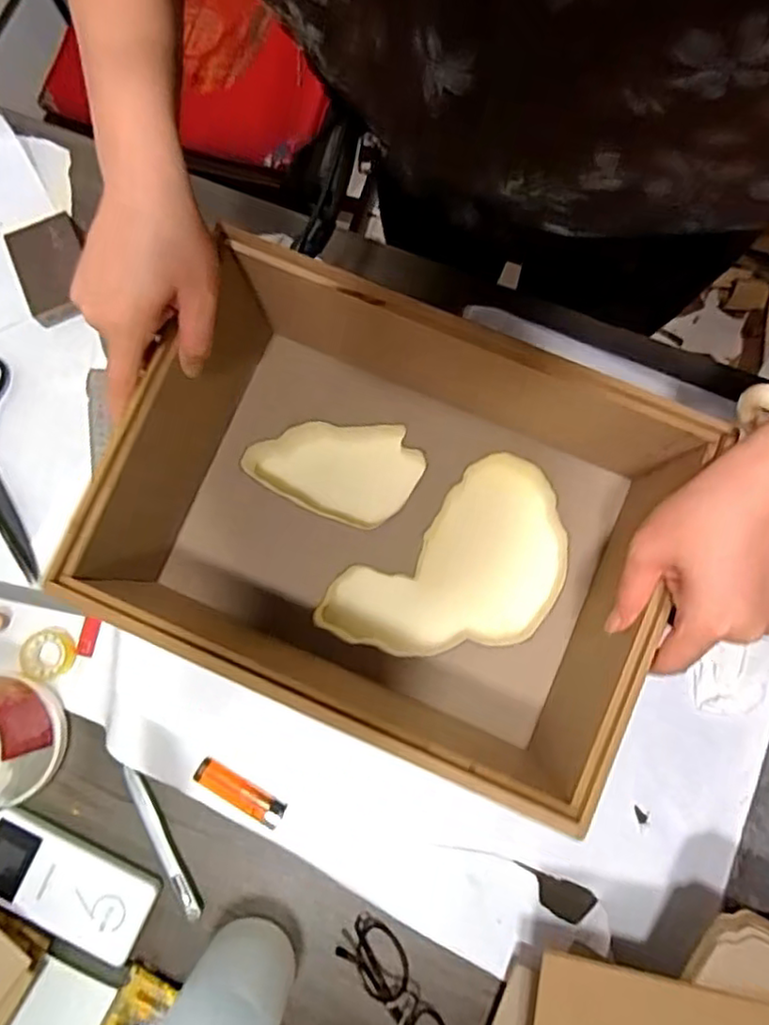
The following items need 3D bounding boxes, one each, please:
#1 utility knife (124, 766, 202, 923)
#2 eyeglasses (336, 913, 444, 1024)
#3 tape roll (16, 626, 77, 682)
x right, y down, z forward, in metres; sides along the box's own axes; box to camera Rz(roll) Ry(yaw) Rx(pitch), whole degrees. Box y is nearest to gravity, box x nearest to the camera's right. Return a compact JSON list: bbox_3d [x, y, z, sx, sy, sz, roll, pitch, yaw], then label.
[{"bbox_3d":[-0.193,0.286,0.565,0.013,0.007,0.138,-28,80,-6],"label":"utility knife"},{"bbox_3d":[0.015,0.404,0.530,0.042,0.030,0.140,-35,81,-5],"label":"eyeglasses"},{"bbox_3d":[-0.305,0.128,0.589,0.046,0.015,0.046,0,80,2],"label":"tape roll"}]

